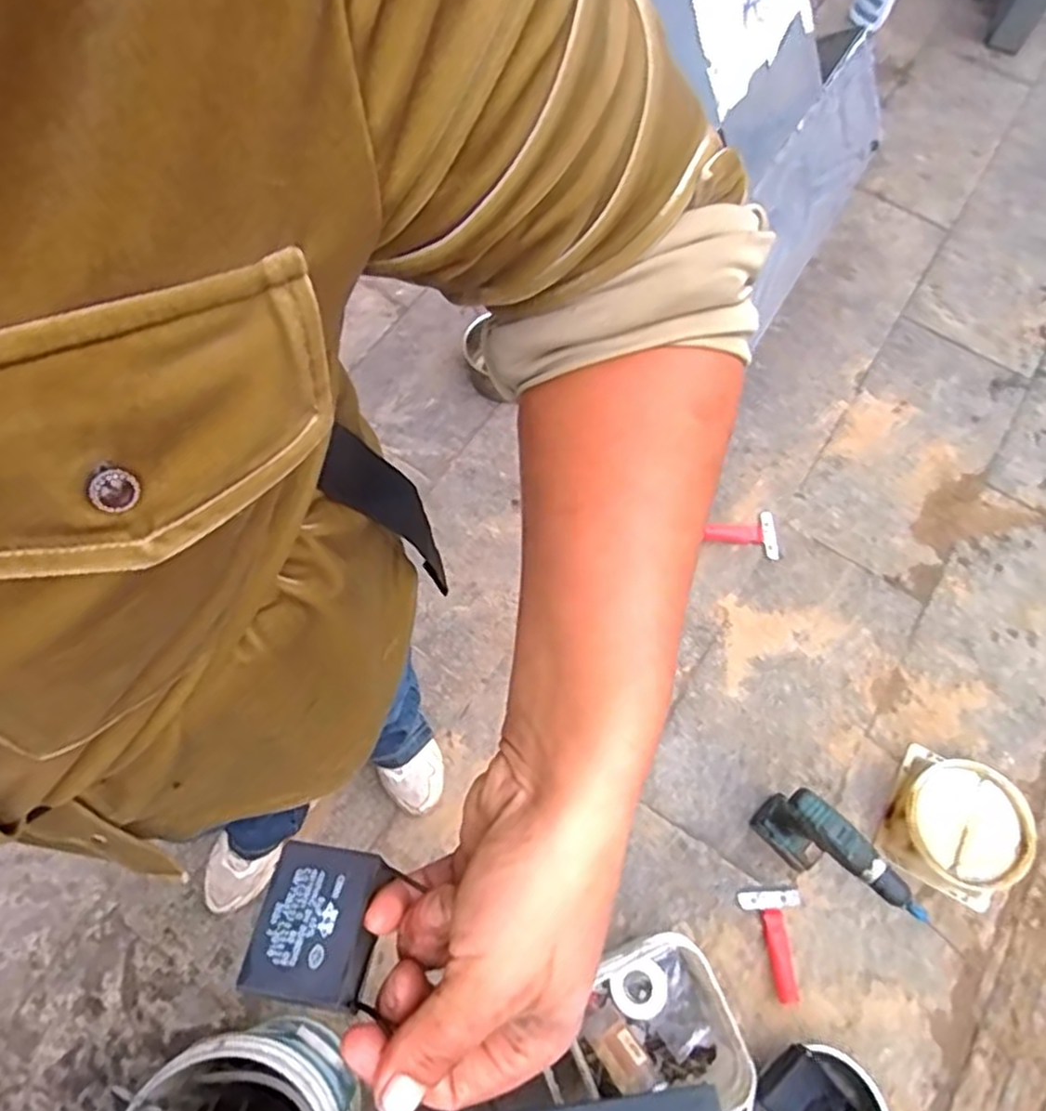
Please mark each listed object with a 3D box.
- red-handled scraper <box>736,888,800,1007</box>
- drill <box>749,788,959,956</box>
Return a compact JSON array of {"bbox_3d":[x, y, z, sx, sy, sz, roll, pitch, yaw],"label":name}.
[{"bbox_3d":[0.413,0.621,1.150,0.097,0.018,0.164,-6,68,-4],"label":"red-handled scraper"},{"bbox_3d":[0.482,0.473,1.110,0.067,0.206,0.244,-42,74,-16],"label":"drill"}]

